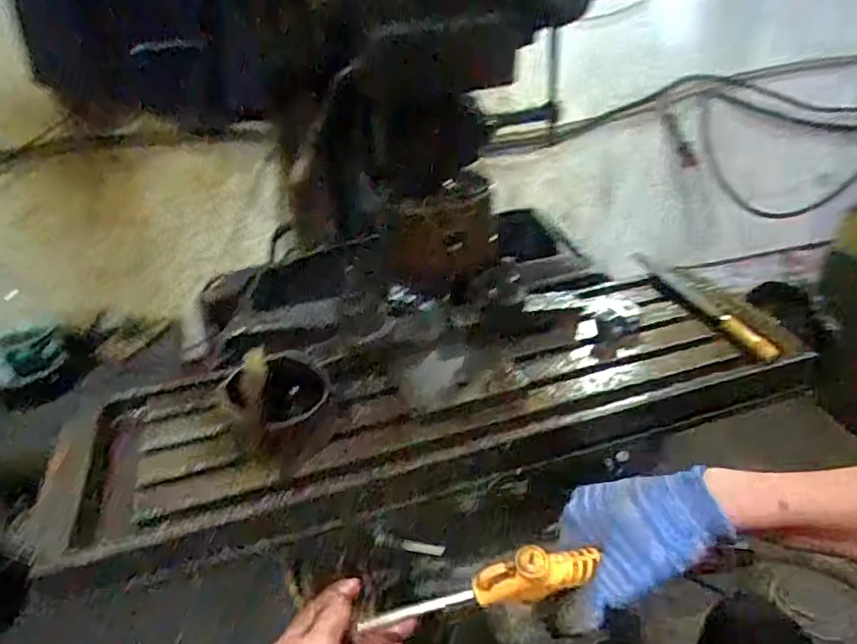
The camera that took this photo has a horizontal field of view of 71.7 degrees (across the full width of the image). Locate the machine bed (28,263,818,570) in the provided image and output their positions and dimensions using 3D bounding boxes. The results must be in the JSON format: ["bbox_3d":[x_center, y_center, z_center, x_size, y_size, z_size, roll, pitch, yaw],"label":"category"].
[{"bbox_3d":[0.018,0.067,0.666,0.807,0.107,0.257,-11,33,-13],"label":"machine bed"}]

